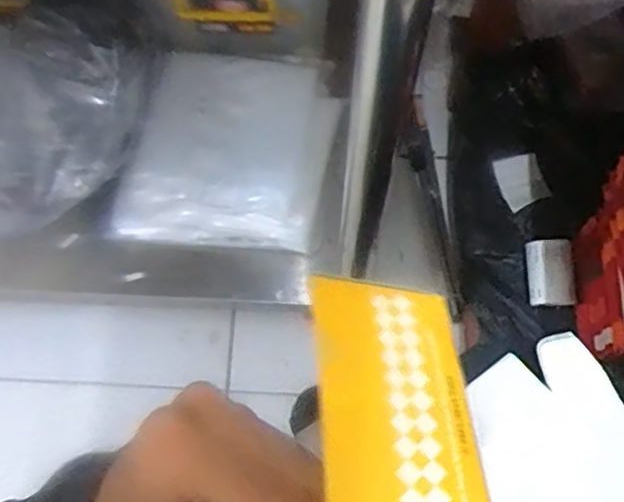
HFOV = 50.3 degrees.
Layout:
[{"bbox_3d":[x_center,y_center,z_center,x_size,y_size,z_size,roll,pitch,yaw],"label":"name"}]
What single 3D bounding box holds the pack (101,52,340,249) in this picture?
[{"bbox_3d":[-0.107,-0.127,0.841,0.257,0.047,0.240,8,83,-2],"label":"pack"}]

